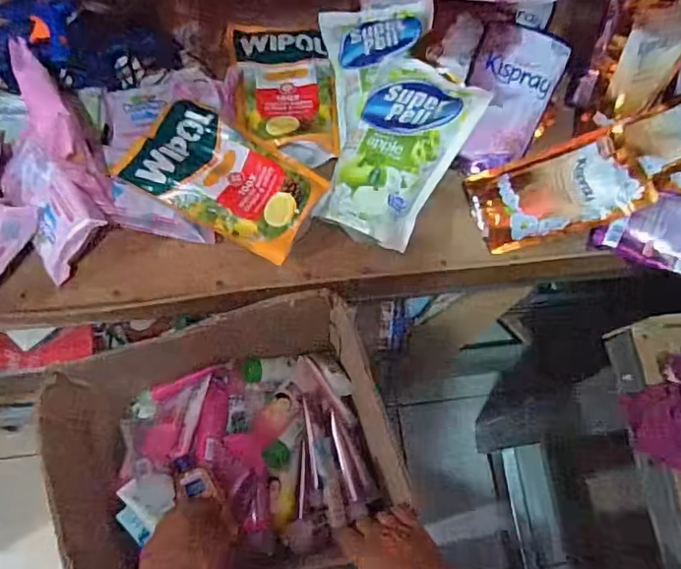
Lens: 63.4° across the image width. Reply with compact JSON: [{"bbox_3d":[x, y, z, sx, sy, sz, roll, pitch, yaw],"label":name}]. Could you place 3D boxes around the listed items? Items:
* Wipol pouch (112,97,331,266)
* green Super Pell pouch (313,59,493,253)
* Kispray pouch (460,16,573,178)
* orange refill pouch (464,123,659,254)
[{"bbox_3d":[-0.139,-0.130,0.655,0.228,0.038,0.120,28,71,8],"label":"Wipol pouch"},{"bbox_3d":[0.069,-0.162,0.648,0.132,0.057,0.227,26,71,8],"label":"green Super Pell pouch"},{"bbox_3d":[0.208,-0.231,0.686,0.104,0.031,0.191,18,86,5],"label":"Kispray pouch"},{"bbox_3d":[0.256,-0.116,0.657,0.181,0.063,0.111,-15,70,-7],"label":"orange refill pouch"}]

